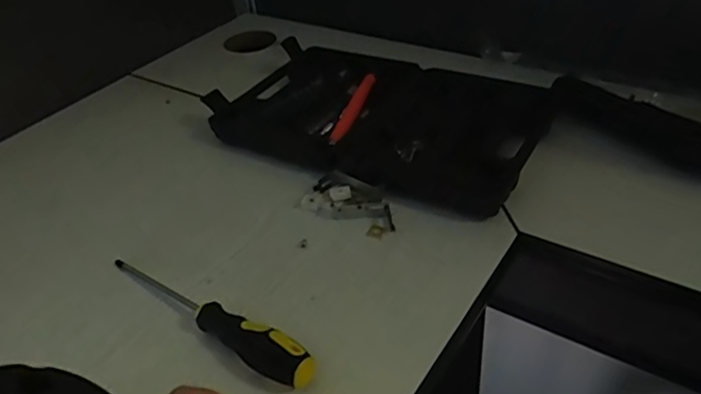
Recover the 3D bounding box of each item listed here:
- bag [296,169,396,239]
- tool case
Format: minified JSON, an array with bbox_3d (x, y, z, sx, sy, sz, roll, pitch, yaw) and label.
[{"bbox_3d":[0.002,0.005,0.520,0.094,0.013,0.047,22,46,30],"label":"bag"},{"bbox_3d":[0.029,-0.093,0.613,0.340,0.038,0.209,17,44,27],"label":"tool case"}]

